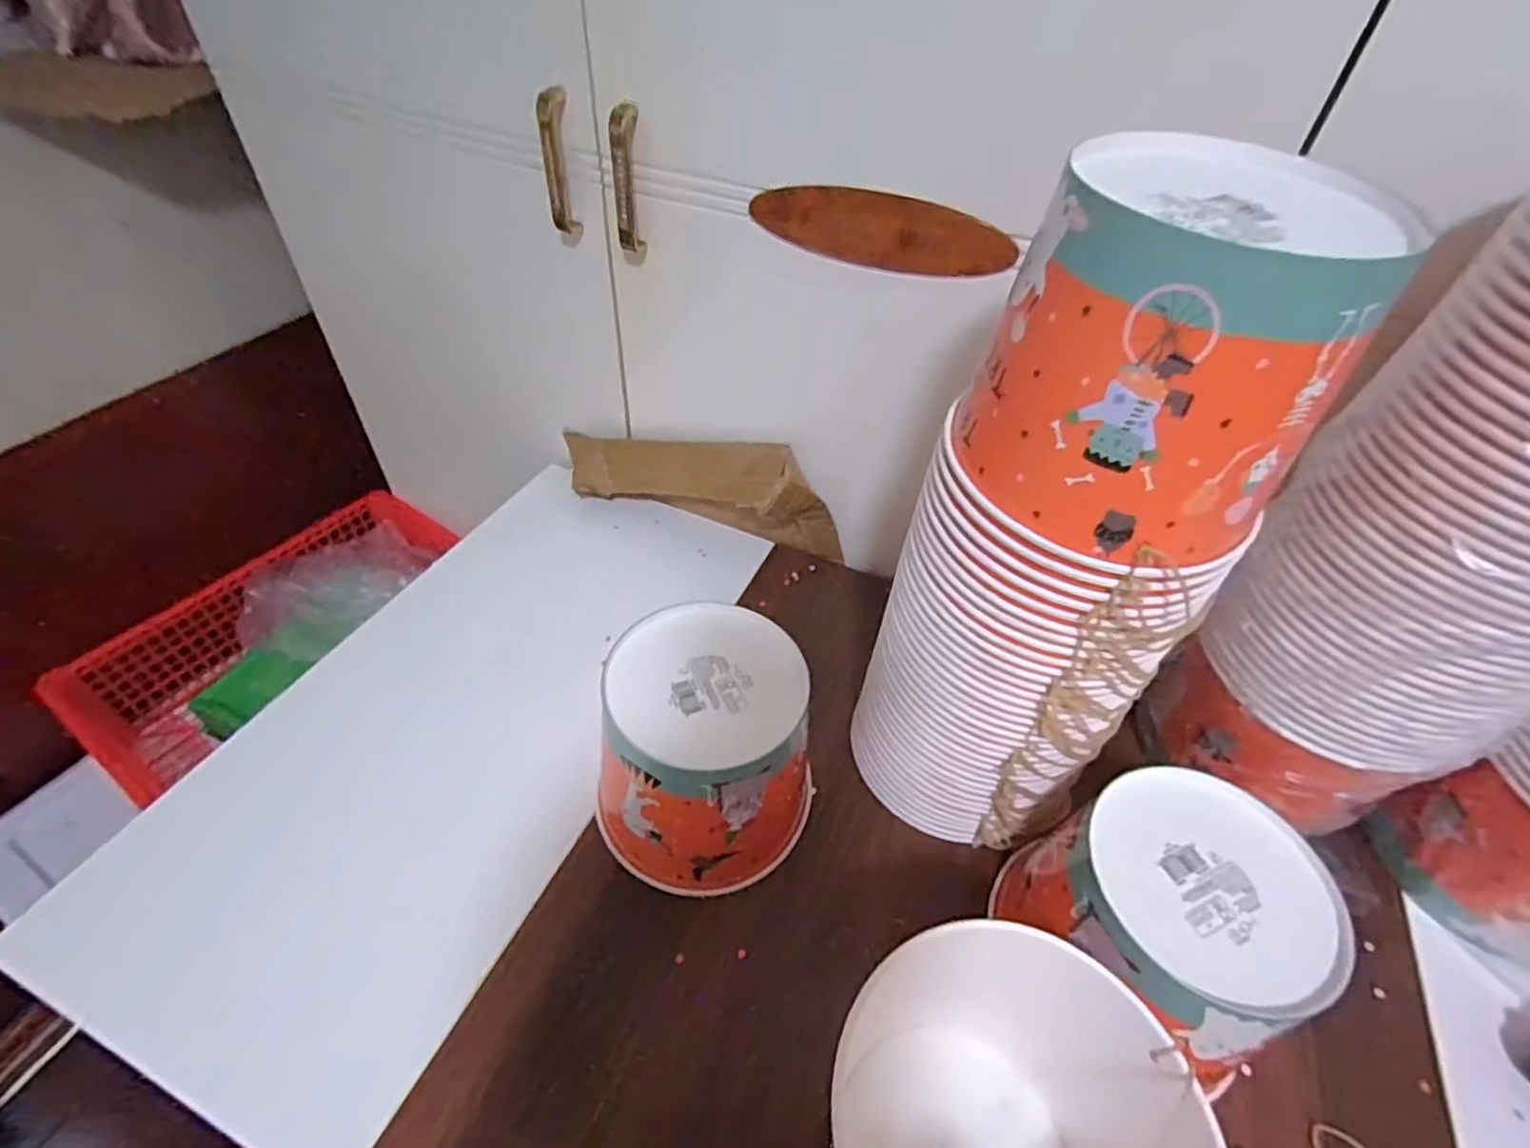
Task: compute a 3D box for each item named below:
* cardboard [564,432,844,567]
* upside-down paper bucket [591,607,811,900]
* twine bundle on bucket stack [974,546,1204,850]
[{"bbox_3d":[-0.078,-0.097,0.709,0.326,0.116,0.066,23,49,17],"label":"cardboard"},{"bbox_3d":[-0.038,0.122,0.476,0.136,0.133,0.142,2,46,-2],"label":"upside-down paper bucket"},{"bbox_3d":[0.186,0.084,0.407,0.065,0.271,0.028,-22,52,-23],"label":"twine bundle on bucket stack"}]

